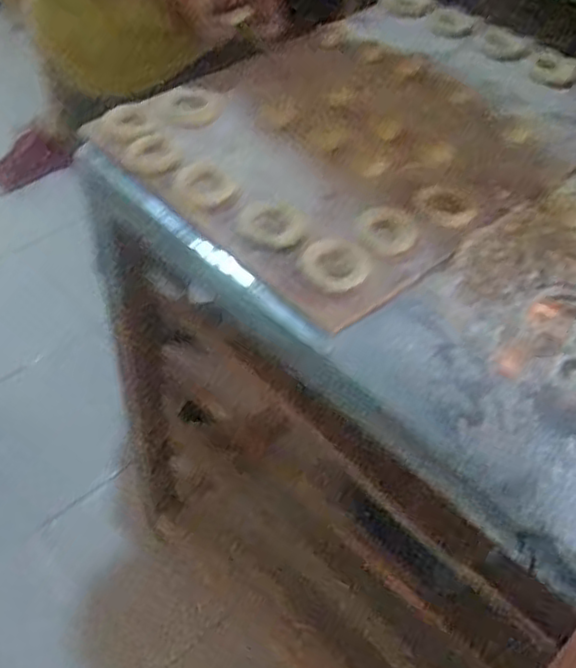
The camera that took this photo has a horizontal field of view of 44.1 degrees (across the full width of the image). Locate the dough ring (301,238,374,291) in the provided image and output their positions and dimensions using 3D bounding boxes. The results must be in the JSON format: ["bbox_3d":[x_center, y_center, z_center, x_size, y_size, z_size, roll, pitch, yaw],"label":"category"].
[{"bbox_3d":[0.046,-0.065,0.678,0.065,0.013,0.058,4,48,2],"label":"dough ring"}]

